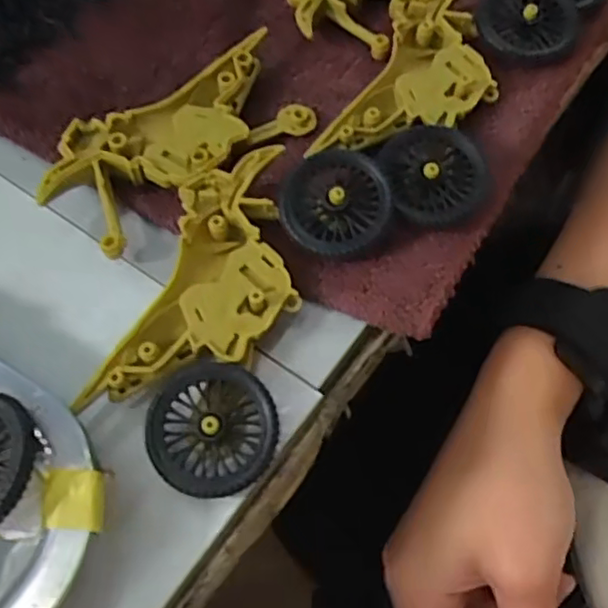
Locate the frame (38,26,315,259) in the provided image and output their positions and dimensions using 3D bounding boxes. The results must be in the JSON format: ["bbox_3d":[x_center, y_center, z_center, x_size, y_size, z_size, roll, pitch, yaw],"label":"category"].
[{"bbox_3d":[-0.046,-0.061,0.235,0.096,0.012,0.047,-37,66,-15],"label":"frame"}]

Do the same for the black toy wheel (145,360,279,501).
[{"bbox_3d":[-0.027,0.037,0.190,0.036,0.015,0.038,-2,62,3],"label":"black toy wheel"}]

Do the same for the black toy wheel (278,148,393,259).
[{"bbox_3d":[0.010,-0.034,0.215,0.035,0.011,0.038,-2,62,3],"label":"black toy wheel"}]

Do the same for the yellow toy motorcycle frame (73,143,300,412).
[{"bbox_3d":[-0.027,-0.008,0.208,0.046,0.016,0.093,16,65,12],"label":"yellow toy motorcycle frame"}]

